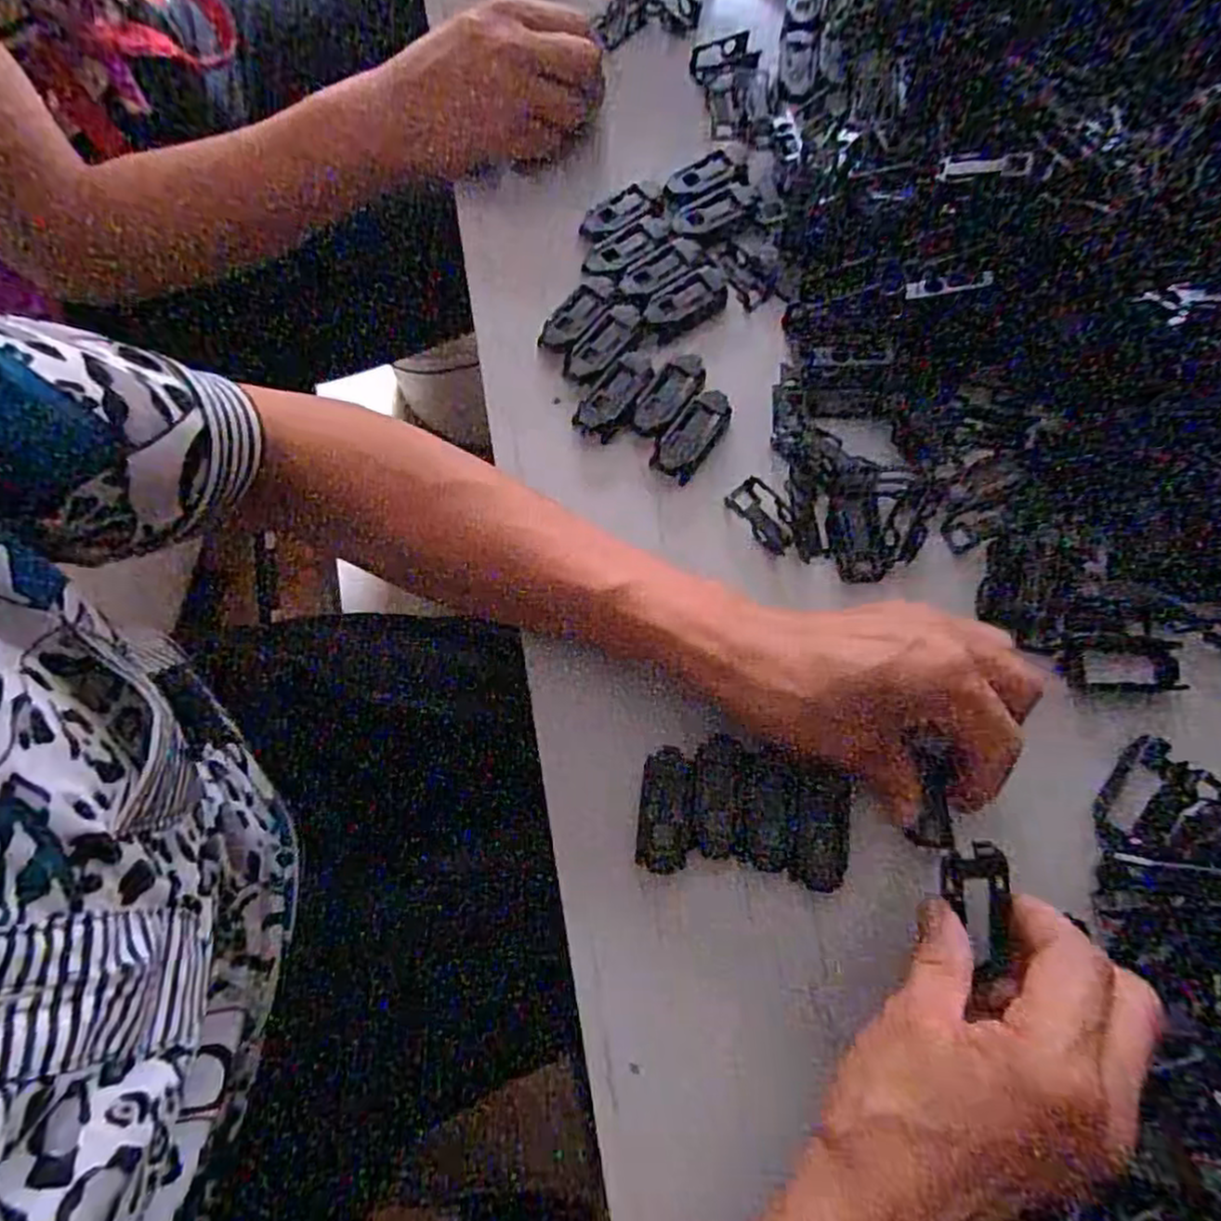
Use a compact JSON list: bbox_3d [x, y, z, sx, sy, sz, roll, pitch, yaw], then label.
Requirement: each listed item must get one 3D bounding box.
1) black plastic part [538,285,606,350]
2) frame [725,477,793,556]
[{"bbox_3d":[-0.020,-0.153,0.376,0.020,0.006,0.039,39,78,11],"label":"black plastic part"},{"bbox_3d":[0.075,-0.046,0.348,0.020,0.005,0.039,-37,76,-9],"label":"frame"}]

